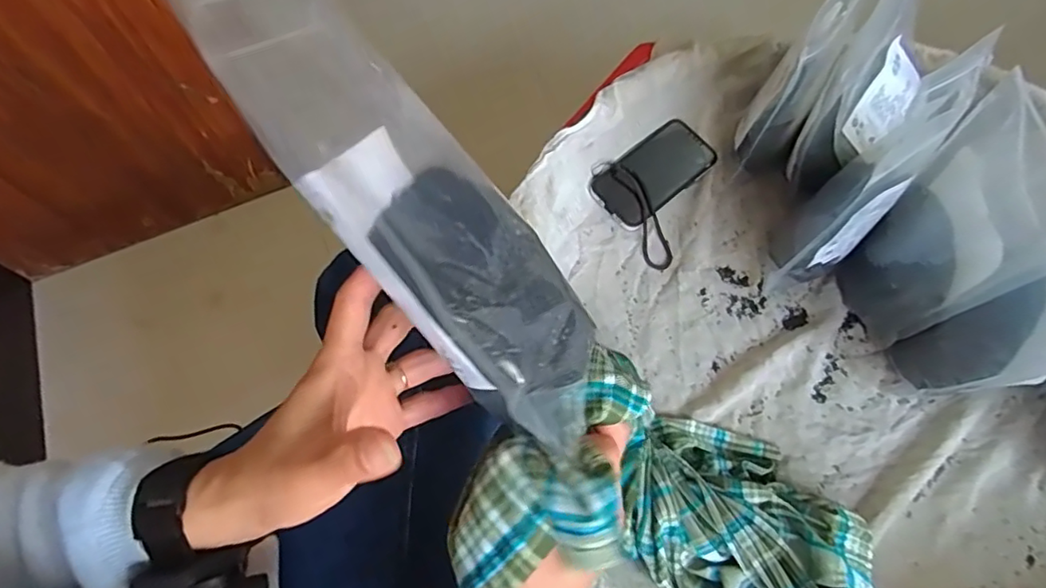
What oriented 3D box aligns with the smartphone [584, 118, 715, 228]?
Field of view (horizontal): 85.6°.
[{"bbox_3d":[0.153,-0.142,0.660,0.150,0.017,0.078,-39,70,-13],"label":"smartphone"}]

